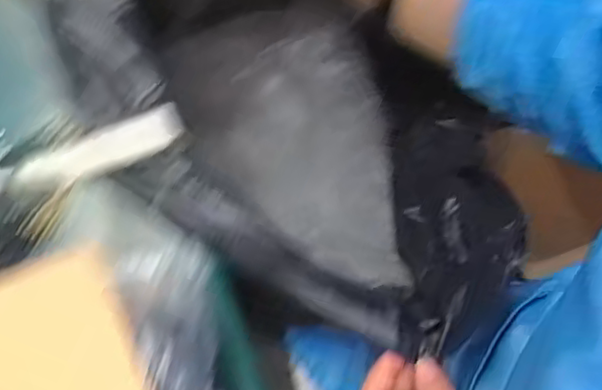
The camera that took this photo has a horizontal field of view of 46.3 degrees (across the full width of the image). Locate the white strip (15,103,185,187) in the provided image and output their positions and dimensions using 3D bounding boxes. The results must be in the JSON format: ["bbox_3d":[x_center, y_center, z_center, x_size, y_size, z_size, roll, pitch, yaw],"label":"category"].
[{"bbox_3d":[-0.120,-0.027,0.426,0.101,0.004,0.026,-22,72,-10],"label":"white strip"}]

